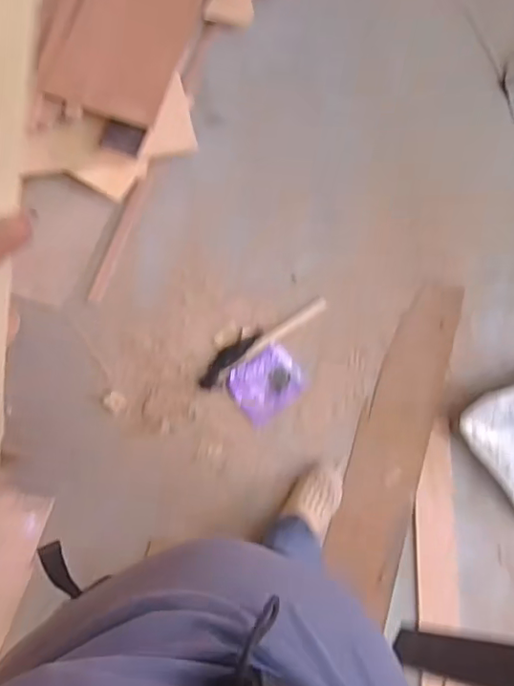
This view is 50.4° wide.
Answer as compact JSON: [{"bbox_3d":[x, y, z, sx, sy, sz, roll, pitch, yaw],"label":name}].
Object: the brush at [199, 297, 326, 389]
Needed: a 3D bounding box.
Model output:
[{"bbox_3d":[0.008,-0.015,1.439,0.387,0.029,0.073,-35,79,-9],"label":"brush"}]

